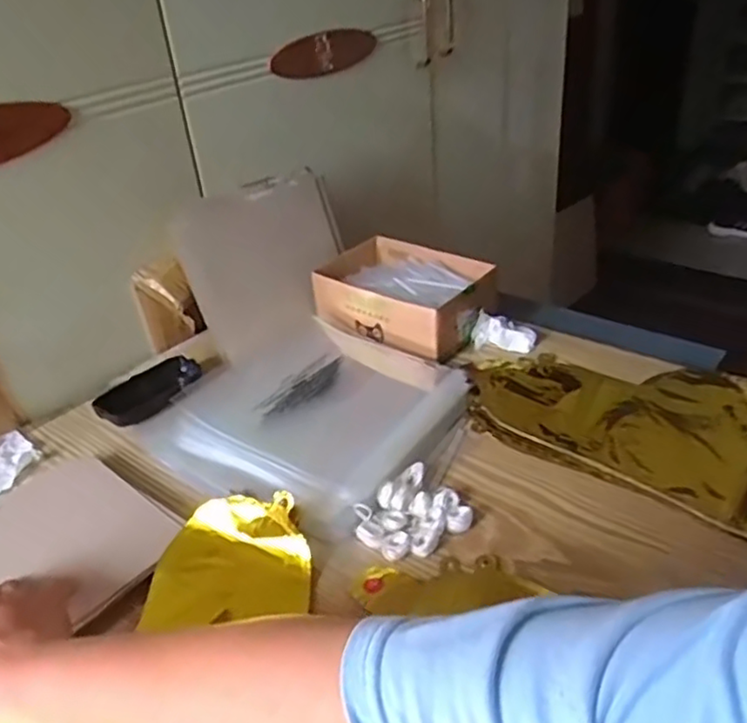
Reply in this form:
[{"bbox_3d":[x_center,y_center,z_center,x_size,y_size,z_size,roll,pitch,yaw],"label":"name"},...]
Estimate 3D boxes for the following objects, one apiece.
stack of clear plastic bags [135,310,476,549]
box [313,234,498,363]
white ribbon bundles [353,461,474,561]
[{"bbox_3d":[-0.061,0.042,0.647,0.244,0.030,0.250,19,39,31],"label":"stack of clear plastic bags"},{"bbox_3d":[0.035,-0.078,0.781,0.186,0.065,0.135,22,40,34],"label":"box"},{"bbox_3d":[0.032,0.120,0.525,0.071,0.020,0.081,24,42,36],"label":"white ribbon bundles"}]

